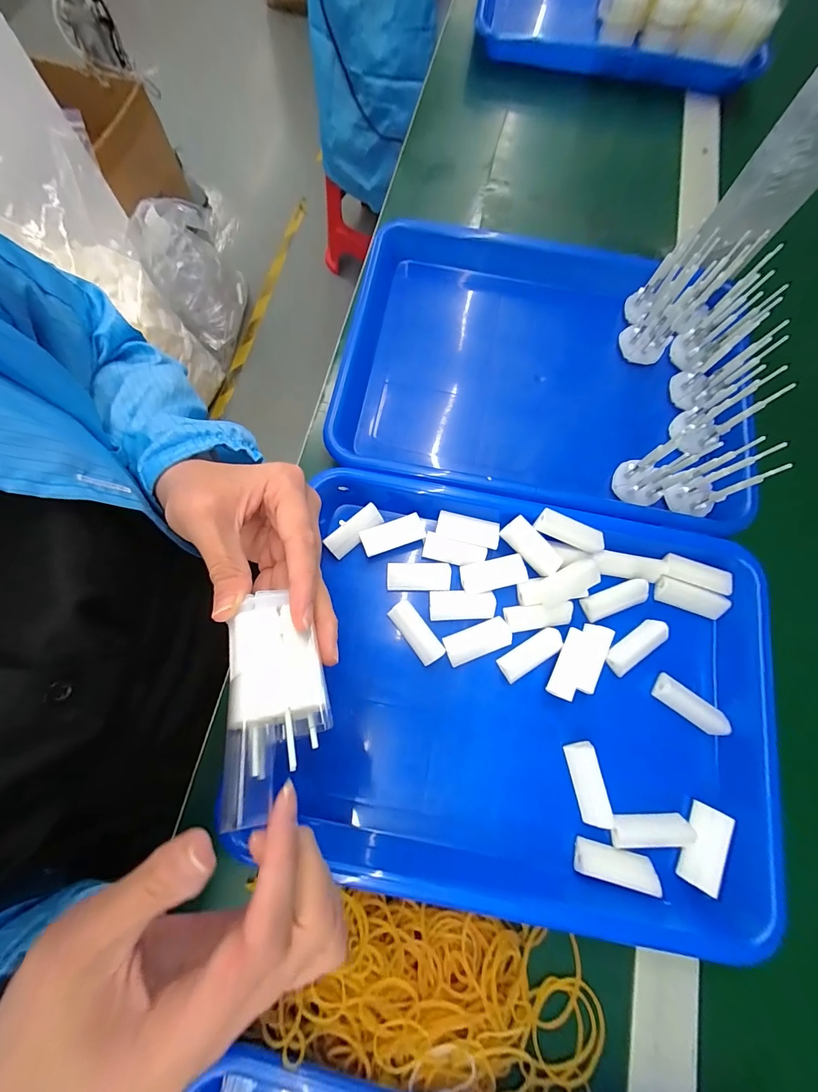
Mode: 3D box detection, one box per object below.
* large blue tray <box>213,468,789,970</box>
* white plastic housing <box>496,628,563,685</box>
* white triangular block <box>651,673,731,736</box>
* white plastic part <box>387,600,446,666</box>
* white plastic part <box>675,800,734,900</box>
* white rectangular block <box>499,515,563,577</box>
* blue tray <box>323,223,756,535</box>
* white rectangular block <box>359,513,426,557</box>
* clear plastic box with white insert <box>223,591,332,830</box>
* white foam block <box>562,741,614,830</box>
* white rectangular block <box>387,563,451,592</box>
[{"bbox_3d":[0.077,0.091,0.257,0.320,0.037,0.246,11,75,1],"label":"large blue tray"},{"bbox_3d":[0.084,0.075,0.266,0.046,0.008,0.018,-32,78,-10],"label":"white plastic housing"},{"bbox_3d":[0.190,0.107,0.260,0.047,0.015,0.016,36,76,7],"label":"white triangular block"},{"bbox_3d":[0.005,0.060,0.266,0.017,0.009,0.045,-37,79,-11],"label":"white plastic part"},{"bbox_3d":[0.182,0.185,0.235,0.020,0.013,0.045,25,76,8],"label":"white plastic part"},{"bbox_3d":[0.088,0.001,0.275,0.047,0.011,0.017,45,79,-1],"label":"white rectangular block"},{"bbox_3d":[0.102,-0.146,0.336,0.332,0.051,0.247,10,75,0],"label":"blue tray"},{"bbox_3d":[-0.012,-0.008,0.279,0.044,0.007,0.020,-17,76,-7],"label":"white rectangular block"},{"bbox_3d":[-0.056,0.065,0.161,0.041,0.012,0.088,-2,72,0],"label":"clear plastic box with white insert"},{"bbox_3d":[0.115,0.152,0.247,0.017,0.011,0.046,-9,75,-5],"label":"white foam block"},{"bbox_3d":[0.007,0.022,0.278,0.045,0.006,0.020,0,75,-2],"label":"white rectangular block"}]

